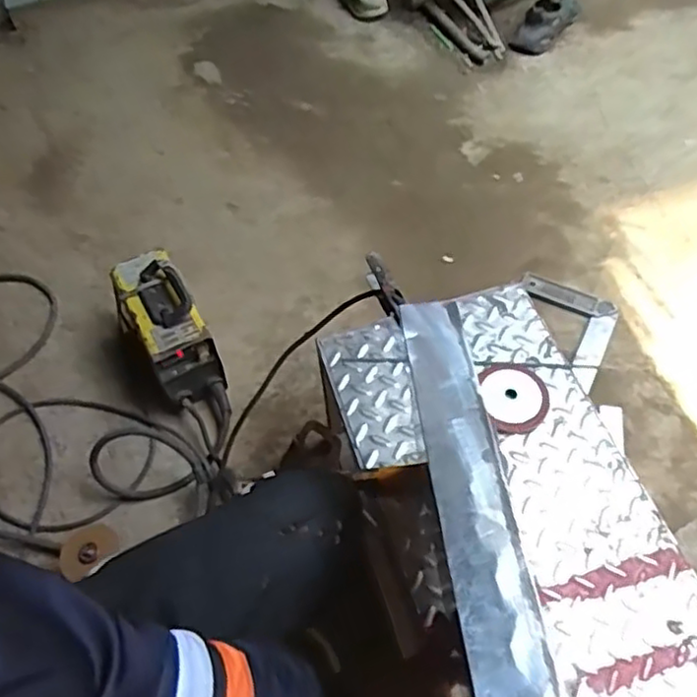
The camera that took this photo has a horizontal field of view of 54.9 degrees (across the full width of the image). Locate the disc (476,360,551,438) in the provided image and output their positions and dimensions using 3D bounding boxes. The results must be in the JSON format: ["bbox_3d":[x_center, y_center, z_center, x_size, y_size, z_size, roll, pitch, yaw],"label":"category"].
[{"bbox_3d":[0.207,0.060,0.832,0.085,0.008,0.097,-4,57,-11],"label":"disc"}]

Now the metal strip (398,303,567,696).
[{"bbox_3d":[0.088,0.132,0.429,0.051,0.009,0.432,-7,49,1],"label":"metal strip"}]

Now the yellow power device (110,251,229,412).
[{"bbox_3d":[-0.318,-0.039,1.148,0.119,0.172,0.230,-27,59,-14],"label":"yellow power device"}]

